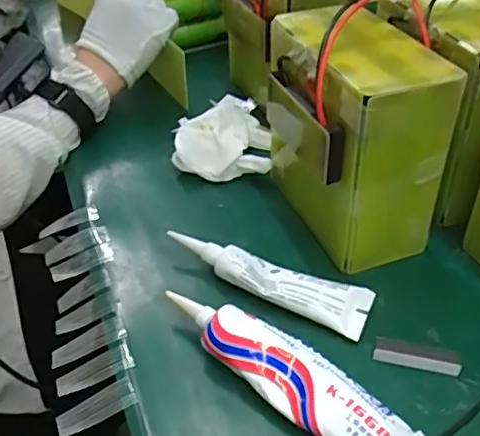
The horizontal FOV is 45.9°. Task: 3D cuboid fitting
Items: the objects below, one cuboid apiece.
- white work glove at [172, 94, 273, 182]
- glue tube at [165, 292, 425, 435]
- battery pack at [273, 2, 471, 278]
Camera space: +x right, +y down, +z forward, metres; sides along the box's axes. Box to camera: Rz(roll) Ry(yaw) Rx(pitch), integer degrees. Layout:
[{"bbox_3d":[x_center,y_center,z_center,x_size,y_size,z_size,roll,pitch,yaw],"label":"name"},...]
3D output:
[{"bbox_3d":[-0.017,-0.080,0.548,0.089,0.042,0.103,-2,39,2],"label":"white work glove"},{"bbox_3d":[0.025,0.091,0.337,0.166,0.031,0.040,27,48,32],"label":"glue tube"},{"bbox_3d":[0.082,-0.065,0.426,0.085,0.145,0.140,-14,40,-12],"label":"battery pack"}]

